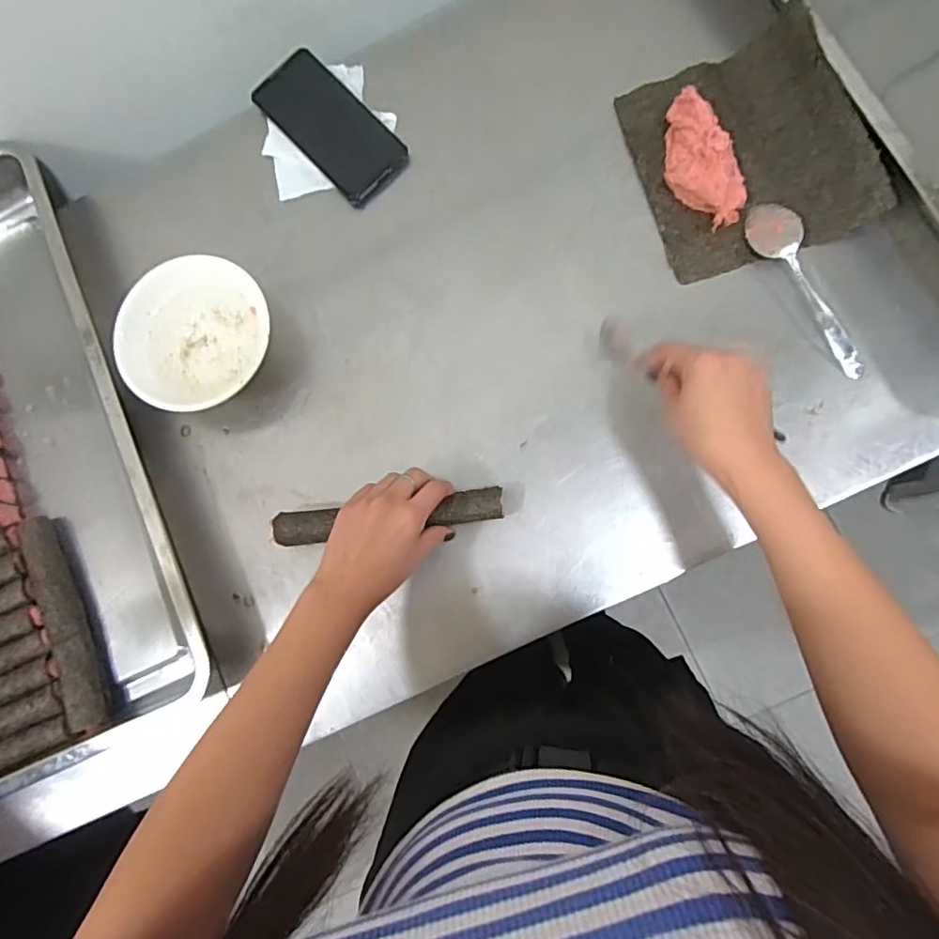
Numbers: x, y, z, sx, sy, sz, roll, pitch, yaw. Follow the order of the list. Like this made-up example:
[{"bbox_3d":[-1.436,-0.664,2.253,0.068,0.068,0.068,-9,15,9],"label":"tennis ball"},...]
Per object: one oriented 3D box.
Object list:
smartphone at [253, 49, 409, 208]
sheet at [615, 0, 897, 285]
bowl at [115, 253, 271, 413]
[{"bbox_3d":[-0.141,-0.348,0.574,0.076,0.016,0.167,-43,81,-2],"label":"smartphone"},{"bbox_3d":[0.249,-0.289,0.509,0.173,0.060,0.196,-16,81,2],"label":"sheet"},{"bbox_3d":[-0.256,-0.125,0.545,0.140,0.049,0.142,-1,82,4],"label":"bowl"}]

